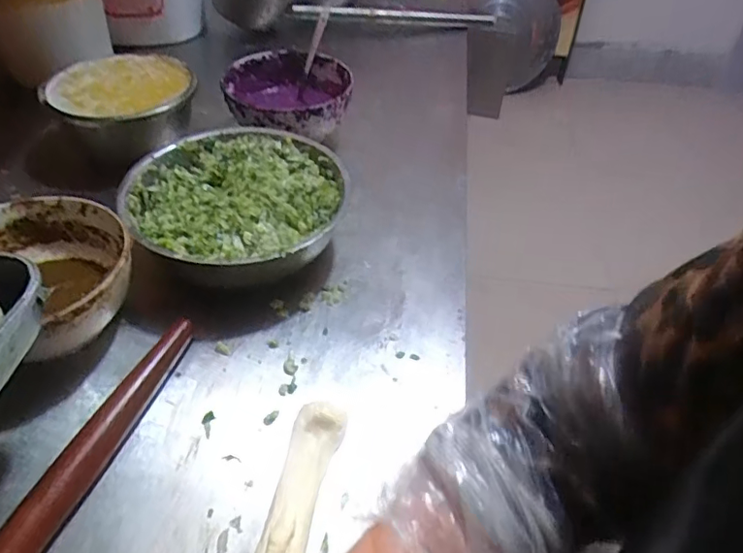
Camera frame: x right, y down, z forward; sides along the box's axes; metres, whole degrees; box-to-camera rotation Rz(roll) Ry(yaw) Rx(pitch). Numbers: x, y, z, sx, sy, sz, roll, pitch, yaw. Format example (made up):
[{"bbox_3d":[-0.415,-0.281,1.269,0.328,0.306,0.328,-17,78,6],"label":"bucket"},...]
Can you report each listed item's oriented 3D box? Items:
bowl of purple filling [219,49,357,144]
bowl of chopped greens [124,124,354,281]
[{"bbox_3d":[-0.117,-0.256,0.768,0.166,0.060,0.178,2,45,-3],"label":"bowl of purple filling"},{"bbox_3d":[-0.146,-0.075,0.606,0.223,0.071,0.236,2,45,-2],"label":"bowl of chopped greens"}]

